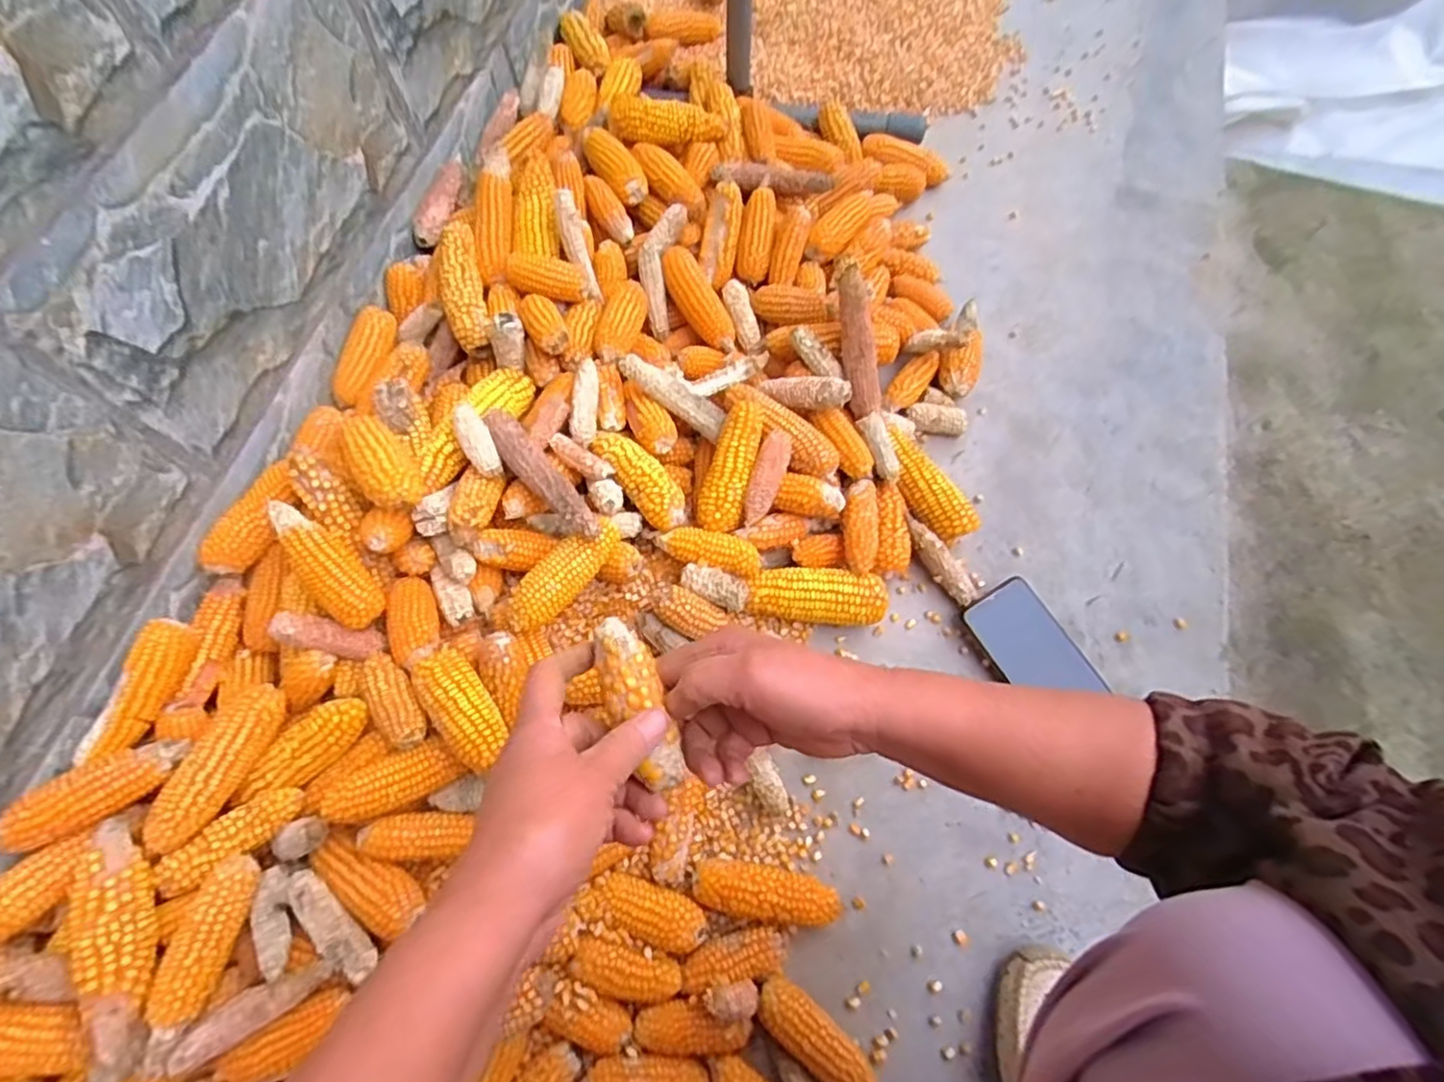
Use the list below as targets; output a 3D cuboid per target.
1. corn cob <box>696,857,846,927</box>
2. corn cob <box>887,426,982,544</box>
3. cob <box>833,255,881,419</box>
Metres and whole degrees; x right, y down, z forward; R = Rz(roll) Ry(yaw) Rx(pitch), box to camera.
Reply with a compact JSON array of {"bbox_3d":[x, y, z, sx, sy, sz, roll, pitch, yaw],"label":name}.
[{"bbox_3d":[0.037,0.289,0.554,0.117,0.031,0.040,11,68,6],"label":"corn cob"},{"bbox_3d":[0.204,-0.055,0.687,0.048,0.048,0.129,-25,69,-8],"label":"corn cob"},{"bbox_3d":[0.137,-0.206,0.681,0.028,0.024,0.155,-11,98,-2],"label":"cob"}]

